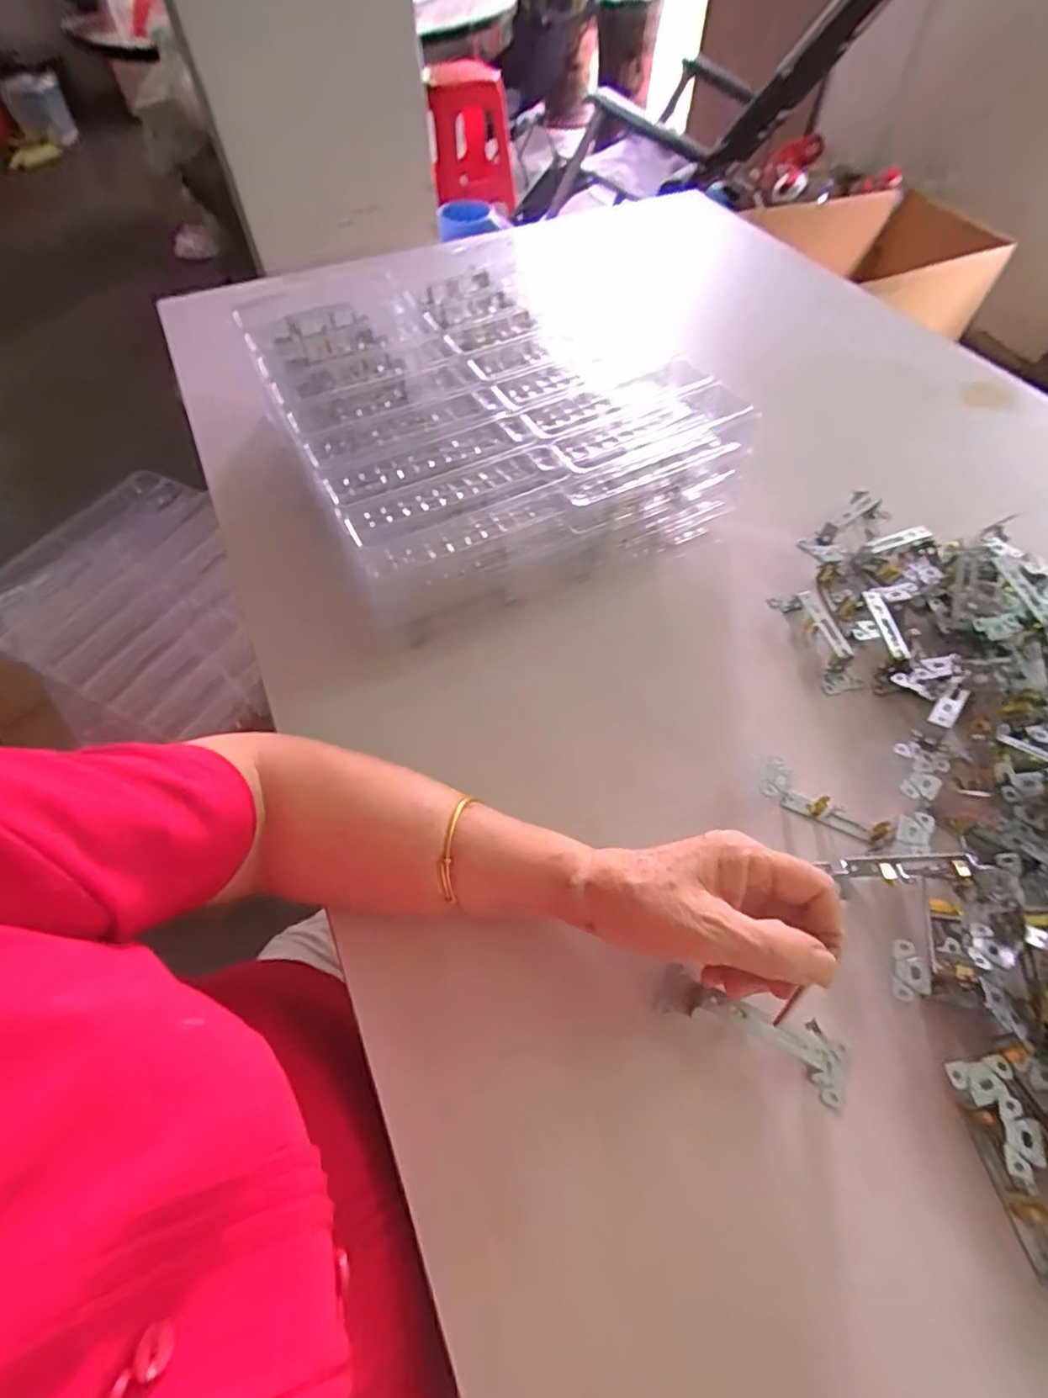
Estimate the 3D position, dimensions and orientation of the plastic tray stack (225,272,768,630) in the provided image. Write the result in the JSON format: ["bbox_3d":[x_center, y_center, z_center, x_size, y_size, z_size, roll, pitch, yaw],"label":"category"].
[{"bbox_3d":[-0.052,-0.270,0.585,0.333,0.110,0.409,-24,60,-13],"label":"plastic tray stack"}]

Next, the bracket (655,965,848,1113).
[{"bbox_3d":[0.130,0.185,0.333,0.105,0.025,0.031,22,61,15],"label":"bracket"}]

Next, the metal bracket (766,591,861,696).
[{"bbox_3d":[0.236,-0.054,0.480,0.027,0.027,0.101,-16,58,-8],"label":"metal bracket"}]

